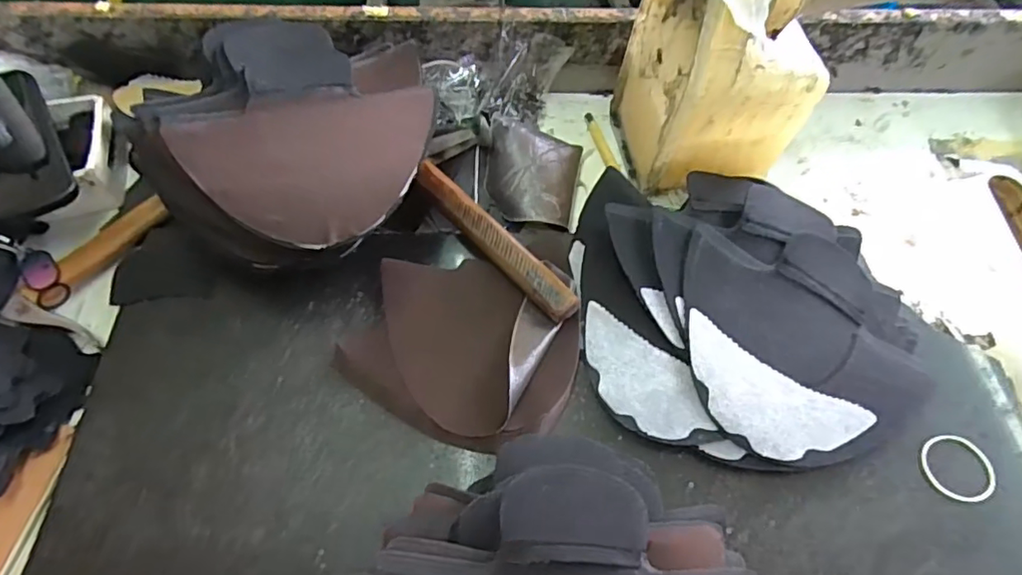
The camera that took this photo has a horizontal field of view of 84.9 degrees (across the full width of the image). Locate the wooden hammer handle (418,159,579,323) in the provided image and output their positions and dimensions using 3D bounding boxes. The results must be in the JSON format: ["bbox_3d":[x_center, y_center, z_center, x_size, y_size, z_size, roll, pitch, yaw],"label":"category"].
[{"bbox_3d":[-0.017,-0.040,0.448,0.026,0.019,0.183,-37,68,-19],"label":"wooden hammer handle"}]

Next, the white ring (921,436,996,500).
[{"bbox_3d":[0.301,0.121,0.375,0.046,0.004,0.043,0,61,0],"label":"white ring"}]

